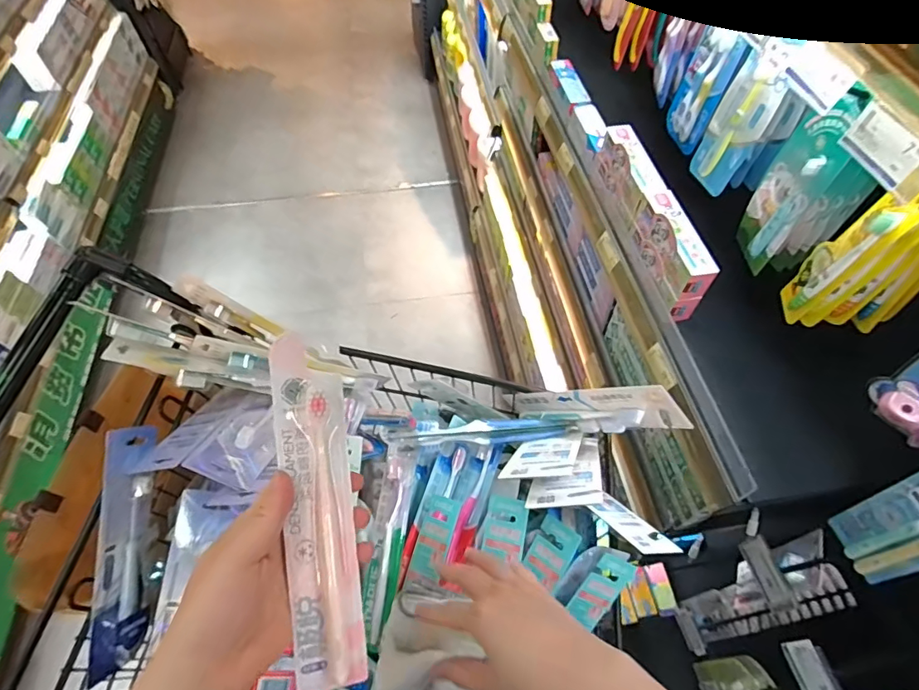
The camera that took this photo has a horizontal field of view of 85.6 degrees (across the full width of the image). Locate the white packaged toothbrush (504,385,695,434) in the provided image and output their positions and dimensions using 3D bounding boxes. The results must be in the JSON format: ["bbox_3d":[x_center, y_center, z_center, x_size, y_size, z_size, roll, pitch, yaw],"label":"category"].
[{"bbox_3d":[0.149,0.077,0.594,0.236,0.064,0.018,-7,42,52],"label":"white packaged toothbrush"}]

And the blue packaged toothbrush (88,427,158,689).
[{"bbox_3d":[-0.339,0.207,0.506,0.023,0.056,0.235,1,85,1],"label":"blue packaged toothbrush"}]

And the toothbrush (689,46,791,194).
[{"bbox_3d":[0.337,-0.268,0.605,0.022,0.168,0.077,-12,59,-14],"label":"toothbrush"}]

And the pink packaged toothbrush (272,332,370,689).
[{"bbox_3d":[-0.092,0.108,0.324,0.045,0.016,0.224,-6,88,-4],"label":"pink packaged toothbrush"}]

